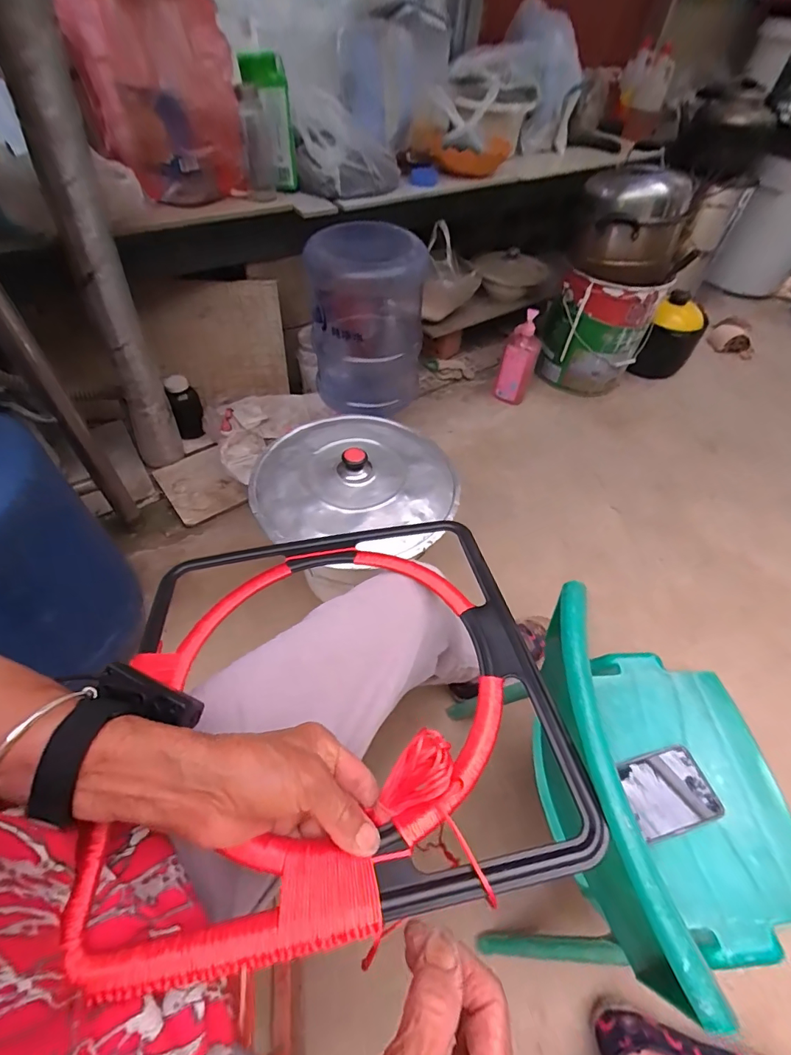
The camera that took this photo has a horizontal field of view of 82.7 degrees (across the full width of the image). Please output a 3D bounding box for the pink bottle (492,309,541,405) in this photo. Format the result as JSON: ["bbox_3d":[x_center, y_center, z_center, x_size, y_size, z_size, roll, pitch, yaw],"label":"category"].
[{"bbox_3d":[0.347,-0.472,1.261,0.097,0.247,0.098,16,53,8],"label":"pink bottle"}]

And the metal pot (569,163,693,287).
[{"bbox_3d":[0.584,-0.750,1.123,0.267,0.199,0.224,20,54,11],"label":"metal pot"}]

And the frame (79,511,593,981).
[{"bbox_3d":[-0.056,0.125,0.372,0.333,0.034,0.325,-7,43,-8],"label":"frame"}]

